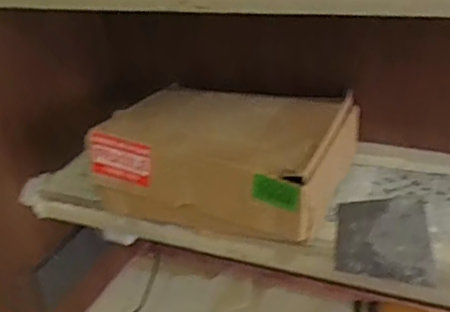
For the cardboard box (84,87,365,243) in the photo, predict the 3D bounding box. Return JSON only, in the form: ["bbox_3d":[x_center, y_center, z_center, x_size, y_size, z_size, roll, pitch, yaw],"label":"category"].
[{"bbox_3d":[0.003,-0.007,0.691,0.265,0.102,0.194,7,32,24],"label":"cardboard box"}]

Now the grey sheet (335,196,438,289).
[{"bbox_3d":[0.169,0.085,0.614,0.093,0.011,0.136,1,30,14],"label":"grey sheet"}]

